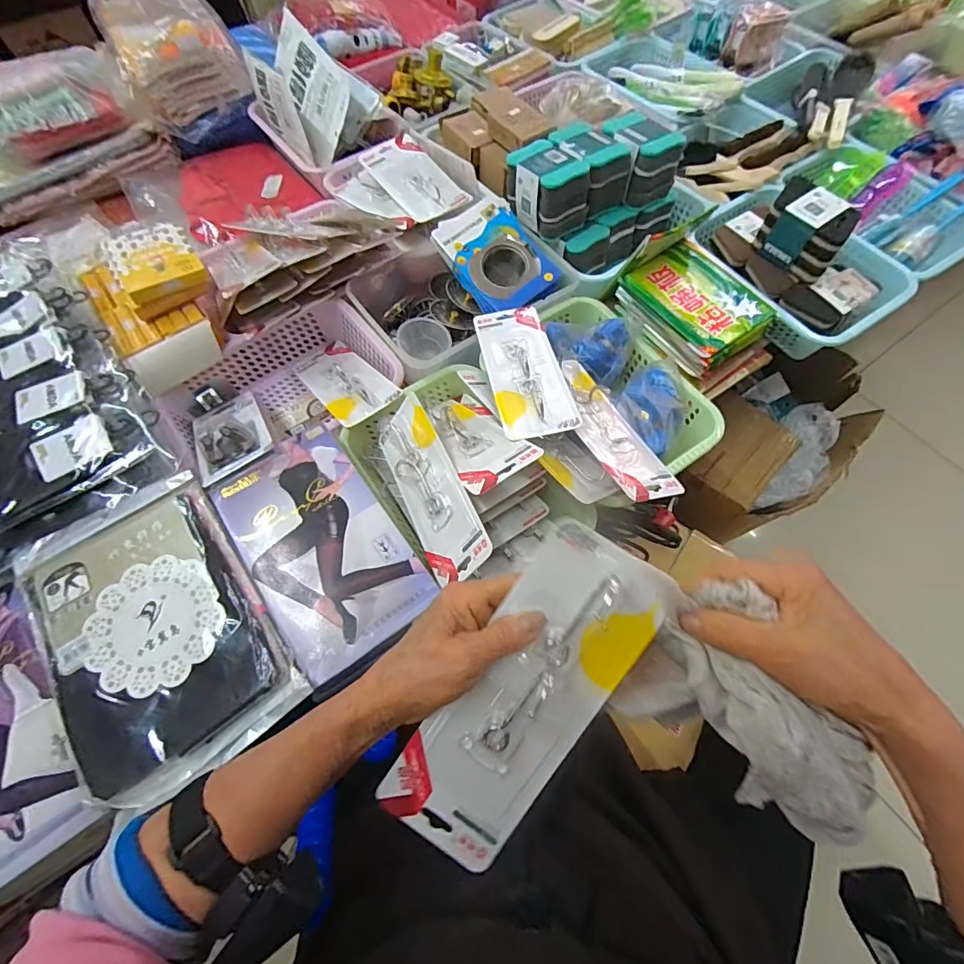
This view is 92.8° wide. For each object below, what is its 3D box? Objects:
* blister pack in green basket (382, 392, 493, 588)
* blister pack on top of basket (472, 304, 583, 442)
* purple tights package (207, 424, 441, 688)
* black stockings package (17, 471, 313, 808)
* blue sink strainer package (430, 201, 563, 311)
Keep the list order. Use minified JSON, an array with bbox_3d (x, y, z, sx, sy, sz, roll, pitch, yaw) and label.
[{"bbox_3d":[-0.066,0.005,0.524,0.012,0.094,0.235,8,43,-44],"label":"blister pack in green basket"},{"bbox_3d":[0.053,-0.150,0.586,0.089,0.015,0.234,-9,53,-4],"label":"blister pack on top of basket"},{"bbox_3d":[-0.172,0.064,0.494,0.150,0.020,0.262,-34,69,-14],"label":"purple tights package"},{"bbox_3d":[-0.321,0.139,0.445,0.187,0.018,0.285,-35,69,-15],"label":"black stockings package"},{"bbox_3d":[0.022,-0.356,0.727,0.141,0.026,0.171,-31,87,-11],"label":"blue sink strainer package"}]

